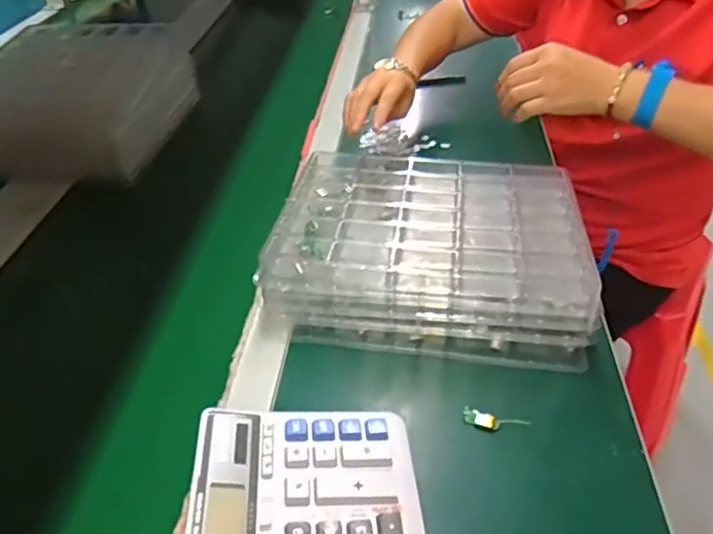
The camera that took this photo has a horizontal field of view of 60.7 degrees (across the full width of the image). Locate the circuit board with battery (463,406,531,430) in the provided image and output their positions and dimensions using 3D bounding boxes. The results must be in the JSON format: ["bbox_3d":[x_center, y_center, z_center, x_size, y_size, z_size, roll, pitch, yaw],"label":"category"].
[{"bbox_3d":[0.114,0.129,0.503,0.052,0.010,0.015,14,41,17],"label":"circuit board with battery"}]

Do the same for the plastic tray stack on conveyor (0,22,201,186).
[{"bbox_3d":[-0.394,-0.255,0.878,0.256,0.122,0.299,4,39,6],"label":"plastic tray stack on conveyor"}]

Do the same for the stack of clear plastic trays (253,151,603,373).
[{"bbox_3d":[0.075,-0.024,0.635,0.292,0.082,0.248,5,39,7],"label":"stack of clear plastic trays"}]

